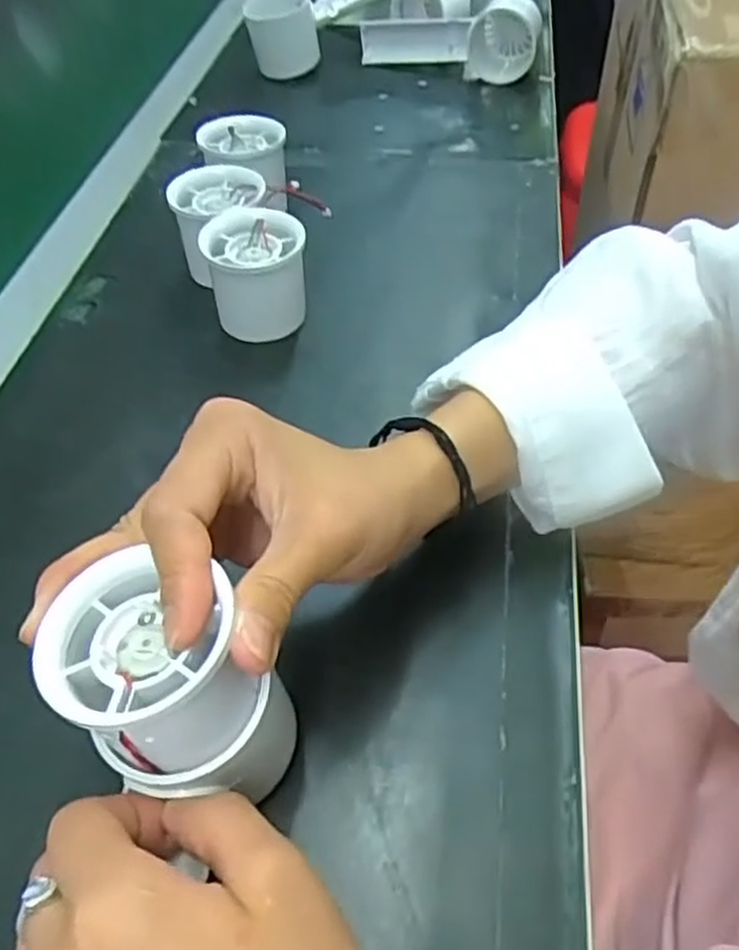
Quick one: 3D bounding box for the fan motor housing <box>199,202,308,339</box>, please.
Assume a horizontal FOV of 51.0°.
[{"bbox_3d":[-0.064,-0.111,0.436,0.052,0.056,0.051,-1,49,2],"label":"fan motor housing"}]

